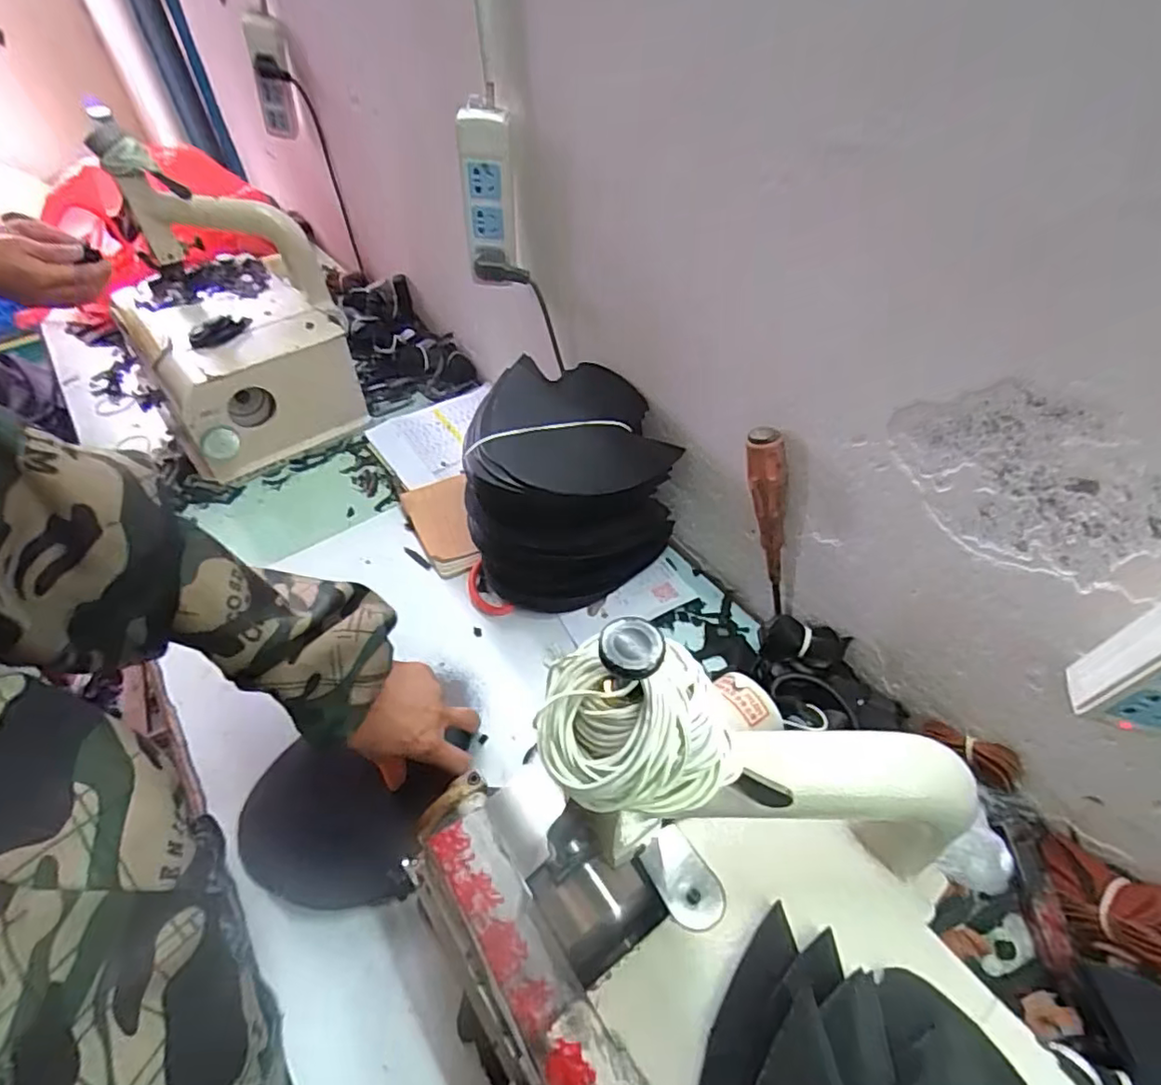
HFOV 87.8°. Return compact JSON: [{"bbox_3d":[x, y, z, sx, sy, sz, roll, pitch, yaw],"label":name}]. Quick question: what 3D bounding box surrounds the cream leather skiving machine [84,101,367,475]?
[{"bbox_3d":[-0.474,-0.309,0.821,0.261,0.315,0.315,-26,54,-18],"label":"cream leather skiving machine"}]

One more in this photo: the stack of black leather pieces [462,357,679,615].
[{"bbox_3d":[-0.006,-0.059,0.651,0.209,0.183,0.184,-2,51,0],"label":"stack of black leather pieces"}]

